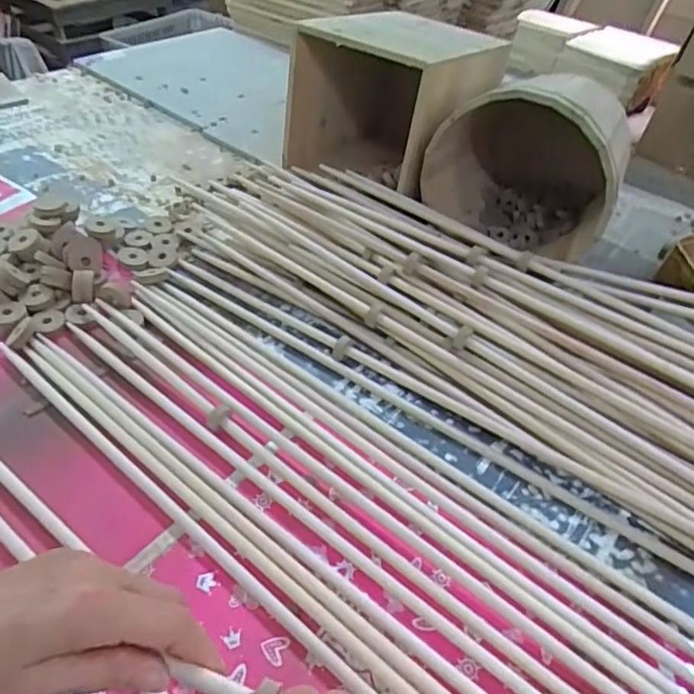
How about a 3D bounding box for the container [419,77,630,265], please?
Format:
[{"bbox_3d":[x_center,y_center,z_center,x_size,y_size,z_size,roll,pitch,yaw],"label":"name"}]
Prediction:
[{"bbox_3d":[0.236,-0.238,0.702,0.221,0.208,0.208,25,47,17],"label":"container"}]

